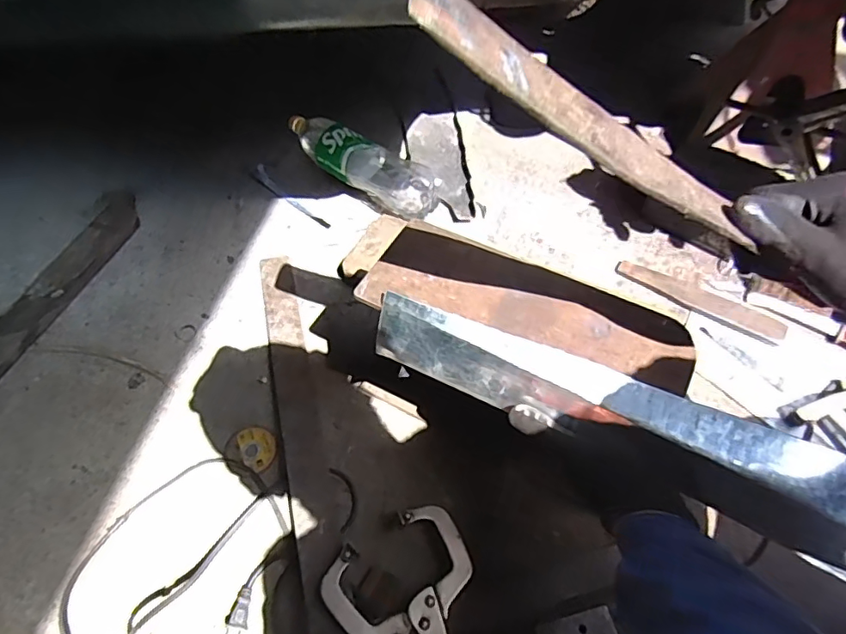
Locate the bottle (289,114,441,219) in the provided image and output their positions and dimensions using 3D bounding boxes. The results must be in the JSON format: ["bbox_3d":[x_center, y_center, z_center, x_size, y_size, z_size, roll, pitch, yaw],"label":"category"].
[{"bbox_3d":[-0.115,-0.278,0.947,0.324,0.089,0.098,28,62,18],"label":"bottle"}]

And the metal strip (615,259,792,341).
[{"bbox_3d":[0.422,-0.030,0.812,0.243,0.013,0.032,28,62,19],"label":"metal strip"}]

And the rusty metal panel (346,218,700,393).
[{"bbox_3d":[0.102,-0.013,0.532,0.316,0.013,0.106,20,60,14],"label":"rusty metal panel"}]

